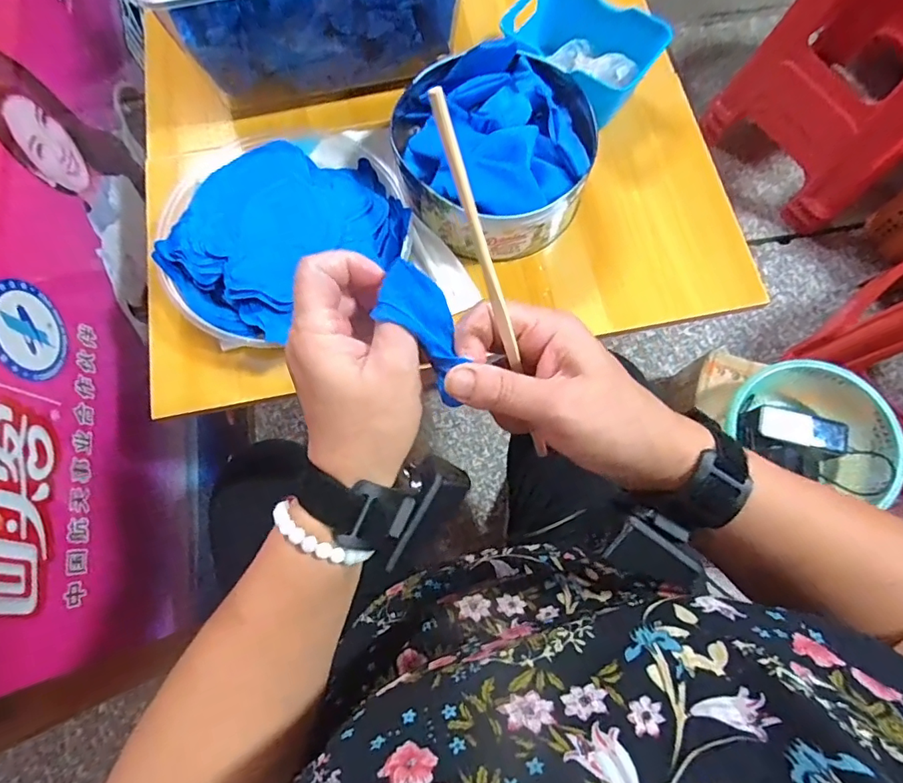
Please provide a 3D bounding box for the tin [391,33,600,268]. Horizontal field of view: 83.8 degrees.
[{"bbox_3d":[0.046,-0.232,0.499,0.184,0.084,0.184,0,74,1],"label":"tin"}]

